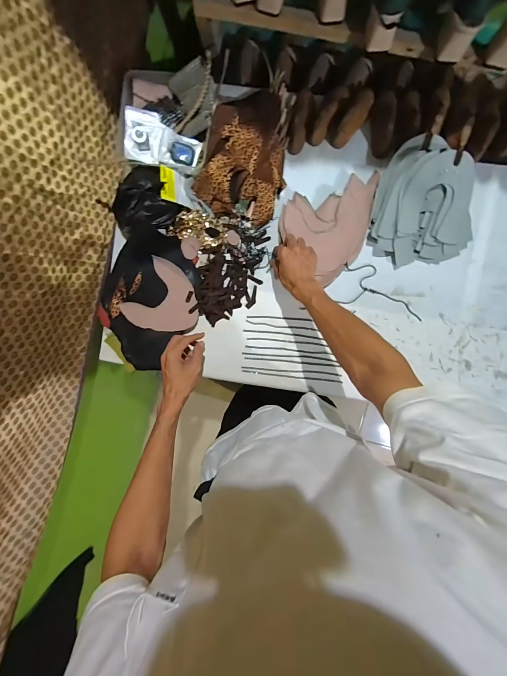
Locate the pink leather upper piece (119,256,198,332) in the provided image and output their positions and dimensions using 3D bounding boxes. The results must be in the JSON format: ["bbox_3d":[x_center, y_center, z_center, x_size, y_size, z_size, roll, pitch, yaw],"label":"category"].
[{"bbox_3d":[-0.204,-0.082,0.666,0.162,0.034,0.159,37,95,1],"label":"pink leather upper piece"}]

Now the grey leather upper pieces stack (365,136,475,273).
[{"bbox_3d":[0.350,-0.281,0.611,0.194,0.087,0.246,-20,92,4],"label":"grey leather upper pieces stack"}]

